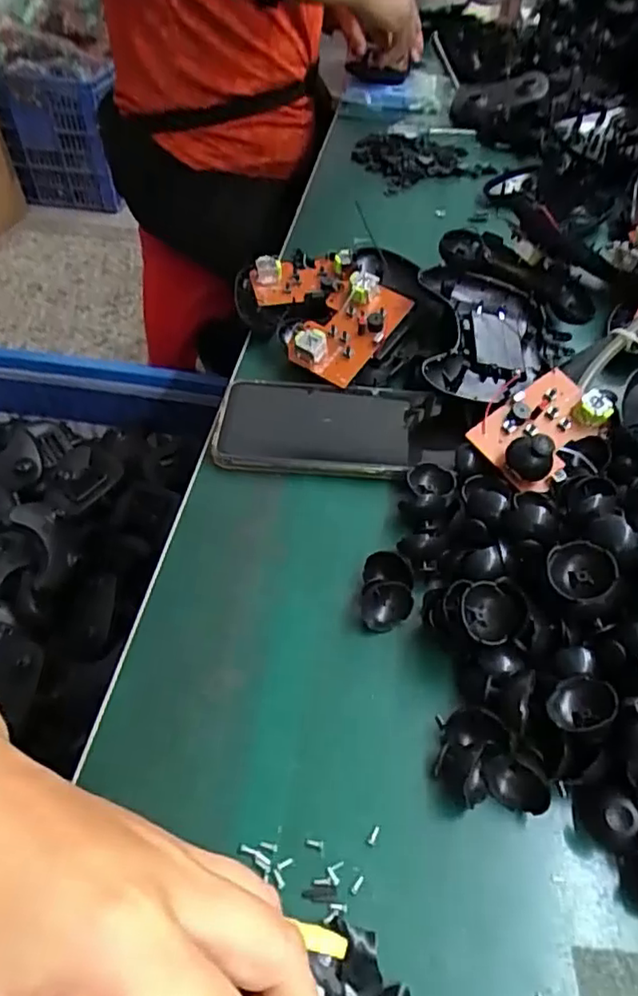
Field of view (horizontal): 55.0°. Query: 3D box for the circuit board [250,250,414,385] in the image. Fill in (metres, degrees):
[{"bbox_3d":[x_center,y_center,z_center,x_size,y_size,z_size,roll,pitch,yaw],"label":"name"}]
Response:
[{"bbox_3d":[0.003,-0.150,0.457,0.094,0.033,0.148,-25,54,-23],"label":"circuit board"}]

